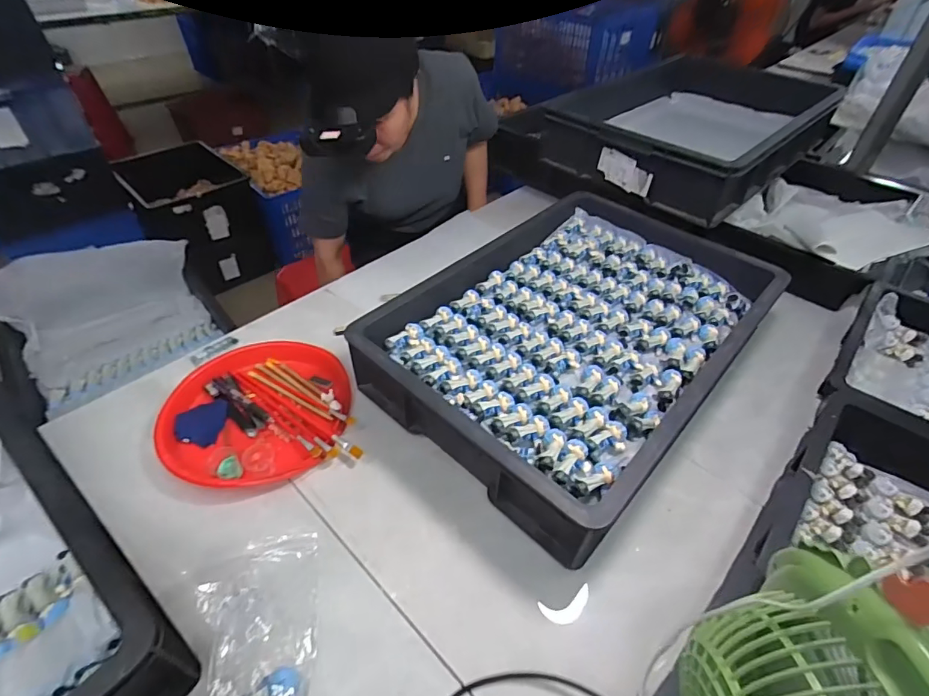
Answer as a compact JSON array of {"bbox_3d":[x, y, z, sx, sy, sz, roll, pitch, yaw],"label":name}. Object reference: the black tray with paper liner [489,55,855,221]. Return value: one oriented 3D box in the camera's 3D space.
[{"bbox_3d":[0.458,-0.456,0.982,0.549,0.127,0.435,-33,54,-30],"label":"black tray with paper liner"}]

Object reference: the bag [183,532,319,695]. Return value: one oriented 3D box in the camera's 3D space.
[{"bbox_3d":[-0.211,0.279,0.470,0.116,0.029,0.181,-9,45,-10],"label":"bag"}]

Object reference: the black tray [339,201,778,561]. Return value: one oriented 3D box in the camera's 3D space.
[{"bbox_3d":[0.177,-0.034,0.734,0.412,0.126,0.594,35,53,27],"label":"black tray"}]

